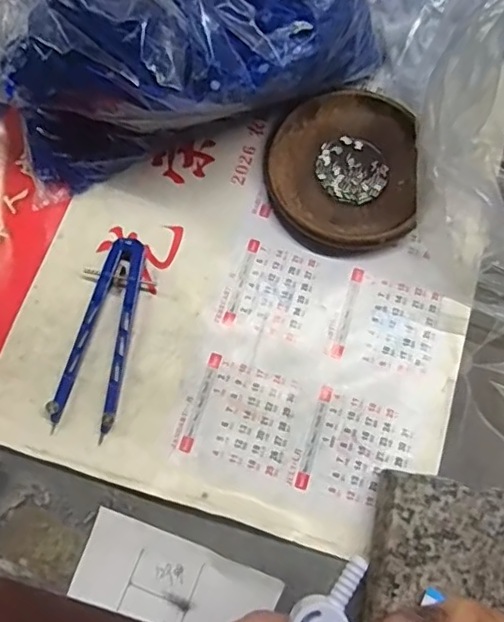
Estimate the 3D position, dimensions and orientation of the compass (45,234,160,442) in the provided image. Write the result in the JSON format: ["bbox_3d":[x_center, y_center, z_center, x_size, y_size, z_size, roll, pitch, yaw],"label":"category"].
[{"bbox_3d":[-0.093,0.013,0.367,0.040,0.011,0.126,9,71,4],"label":"compass"}]

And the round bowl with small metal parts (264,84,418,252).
[{"bbox_3d":[0.061,-0.095,0.398,0.099,0.020,0.114,12,71,5],"label":"round bowl with small metal parts"}]

